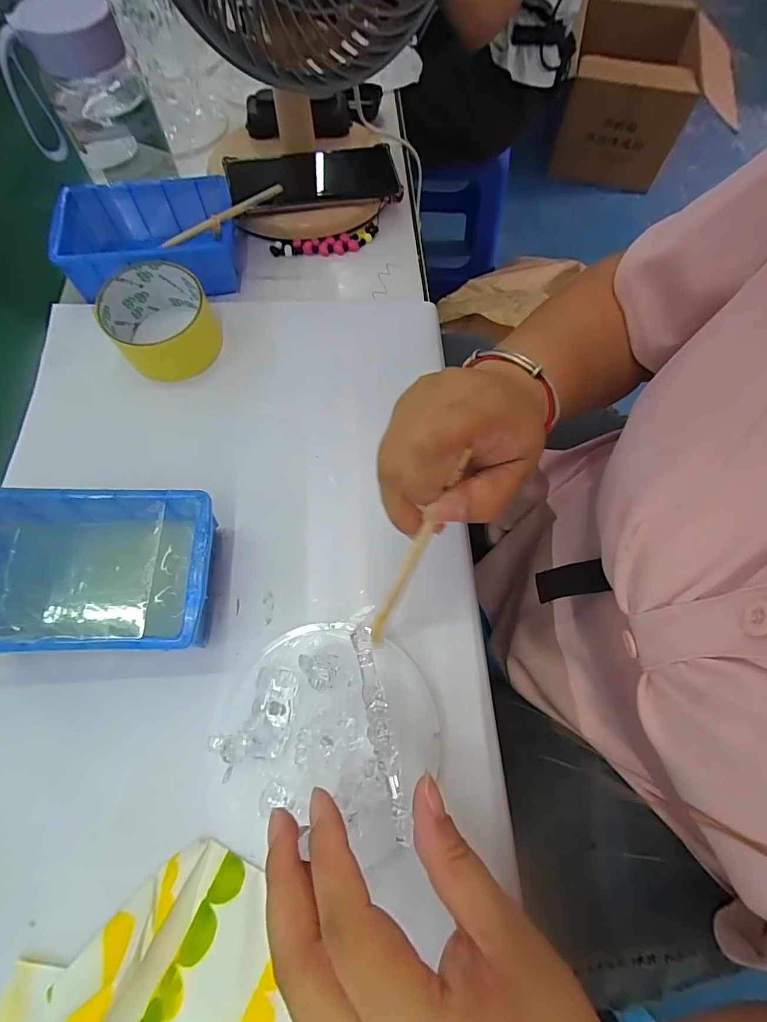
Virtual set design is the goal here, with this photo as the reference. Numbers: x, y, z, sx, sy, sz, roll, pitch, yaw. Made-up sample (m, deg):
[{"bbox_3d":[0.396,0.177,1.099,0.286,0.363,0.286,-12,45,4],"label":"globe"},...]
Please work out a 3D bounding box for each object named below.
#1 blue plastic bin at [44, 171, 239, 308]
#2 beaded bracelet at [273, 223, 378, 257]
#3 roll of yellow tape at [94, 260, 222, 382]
[{"bbox_3d":[-0.208,-0.241,0.407,0.149,0.052,0.106,-13,67,-6],"label":"blue plastic bin"},{"bbox_3d":[-0.057,-0.265,0.443,0.106,0.011,0.026,-13,67,-6],"label":"beaded bracelet"},{"bbox_3d":[-0.184,-0.157,0.371,0.080,0.050,0.076,0,66,0],"label":"roll of yellow tape"}]

